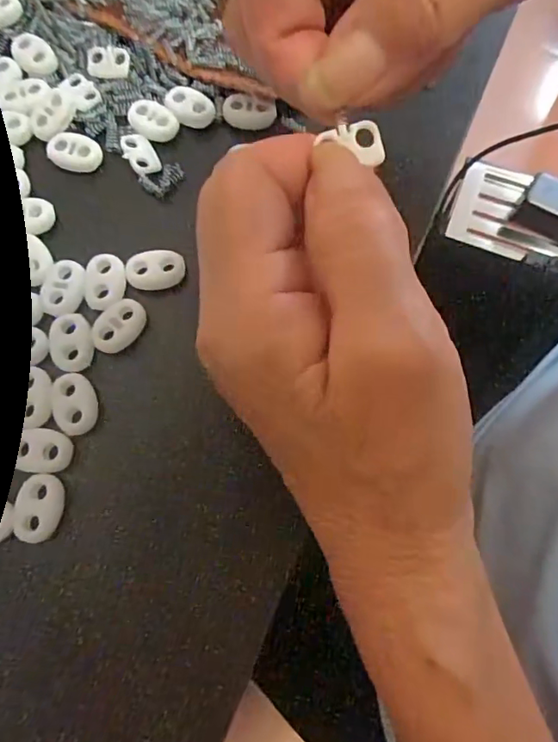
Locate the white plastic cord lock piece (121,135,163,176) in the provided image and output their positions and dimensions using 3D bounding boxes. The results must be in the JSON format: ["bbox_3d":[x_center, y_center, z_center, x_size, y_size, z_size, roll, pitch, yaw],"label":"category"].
[{"bbox_3d":[-0.058,-0.090,0.212,0.013,0.004,0.019,-27,77,-7],"label":"white plastic cord lock piece"}]

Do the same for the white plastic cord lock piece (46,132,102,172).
[{"bbox_3d":[-0.085,-0.092,0.211,0.022,0.004,0.014,9,75,3],"label":"white plastic cord lock piece"}]

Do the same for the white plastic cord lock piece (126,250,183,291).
[{"bbox_3d":[-0.048,-0.039,0.197,0.022,0.004,0.014,-3,75,-1],"label":"white plastic cord lock piece"}]

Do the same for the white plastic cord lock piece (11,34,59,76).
[{"bbox_3d":[-0.109,-0.141,0.226,0.014,0.004,0.024,-44,79,-10],"label":"white plastic cord lock piece"}]

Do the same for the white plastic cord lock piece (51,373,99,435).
[{"bbox_3d":[-0.073,0.011,0.181,0.015,0.004,0.022,-10,75,-2],"label":"white plastic cord lock piece"}]

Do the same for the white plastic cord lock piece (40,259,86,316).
[{"bbox_3d":[-0.082,-0.032,0.193,0.016,0.004,0.022,3,75,1],"label":"white plastic cord lock piece"}]

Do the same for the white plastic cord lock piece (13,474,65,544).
[{"bbox_3d":[-0.081,0.046,0.170,0.015,0.004,0.022,3,74,2],"label":"white plastic cord lock piece"}]

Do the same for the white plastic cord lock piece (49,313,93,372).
[{"bbox_3d":[-0.077,-0.011,0.189,0.015,0.004,0.022,-17,76,-4],"label":"white plastic cord lock piece"}]

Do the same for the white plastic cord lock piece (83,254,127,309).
[{"bbox_3d":[-0.067,-0.035,0.195,0.015,0.004,0.022,-9,75,-2],"label":"white plastic cord lock piece"}]

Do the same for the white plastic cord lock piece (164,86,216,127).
[{"bbox_3d":[-0.039,-0.113,0.216,0.025,0.004,0.015,31,77,8],"label":"white plastic cord lock piece"}]

